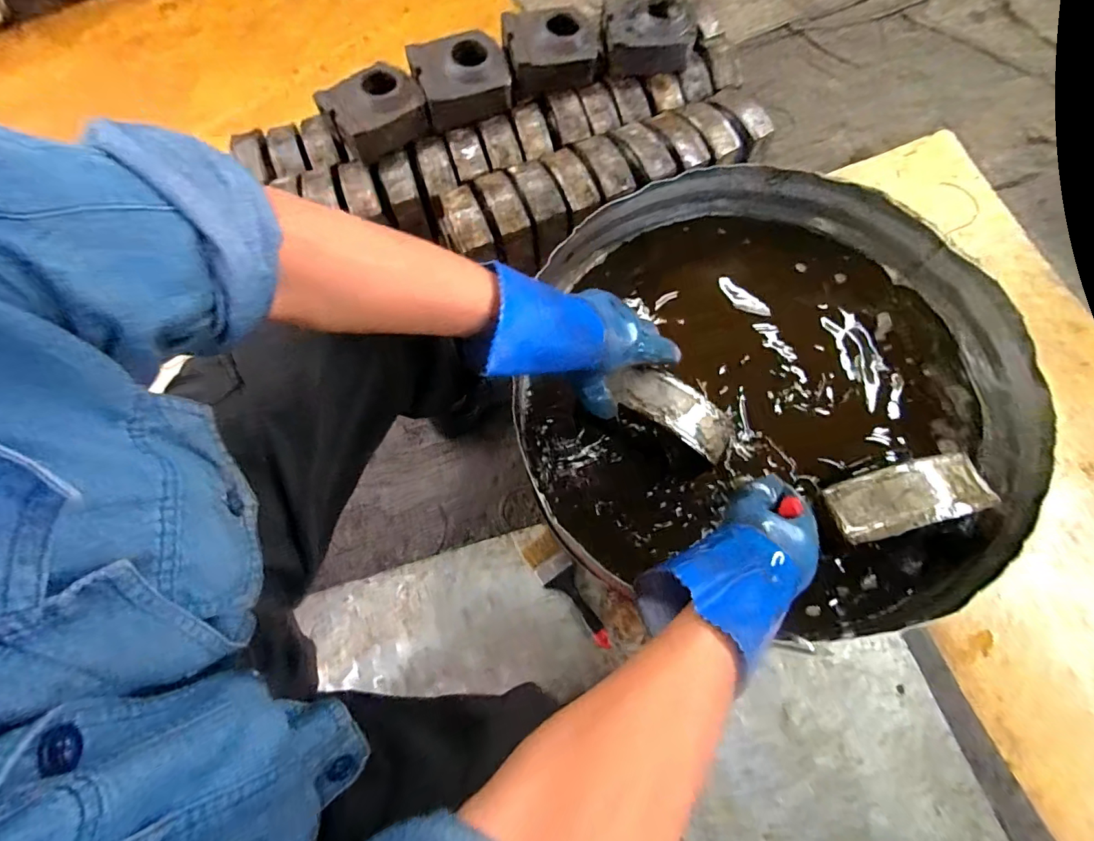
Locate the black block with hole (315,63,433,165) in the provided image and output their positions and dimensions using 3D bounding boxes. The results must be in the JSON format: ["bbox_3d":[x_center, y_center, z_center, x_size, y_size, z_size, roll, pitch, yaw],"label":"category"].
[{"bbox_3d":[-0.350,-0.635,0.977,0.187,0.086,0.146,-27,71,-7],"label":"black block with hole"}]

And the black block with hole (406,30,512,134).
[{"bbox_3d":[-0.179,-0.717,0.992,0.184,0.087,0.163,-23,71,-6],"label":"black block with hole"}]

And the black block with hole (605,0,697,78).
[{"bbox_3d":[0.215,-0.835,1.011,0.186,0.069,0.154,-5,70,0],"label":"black block with hole"}]

